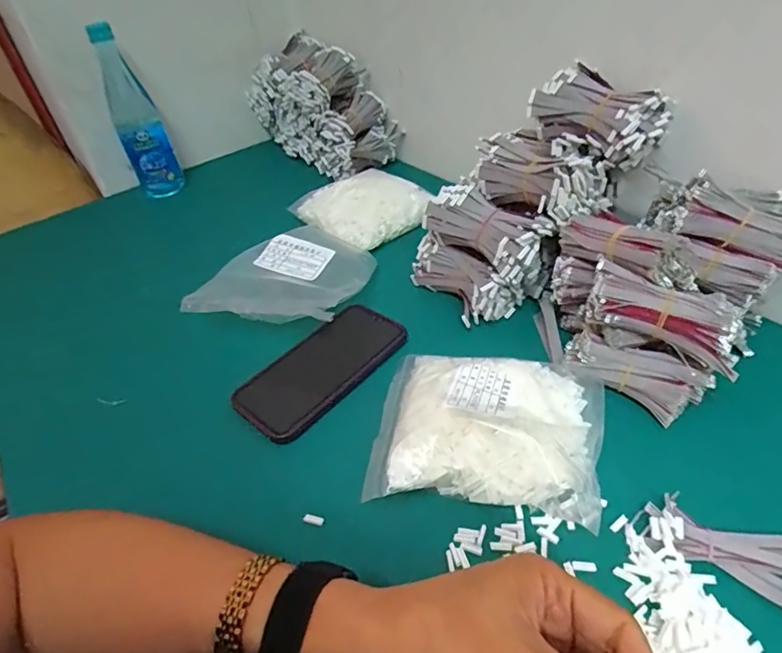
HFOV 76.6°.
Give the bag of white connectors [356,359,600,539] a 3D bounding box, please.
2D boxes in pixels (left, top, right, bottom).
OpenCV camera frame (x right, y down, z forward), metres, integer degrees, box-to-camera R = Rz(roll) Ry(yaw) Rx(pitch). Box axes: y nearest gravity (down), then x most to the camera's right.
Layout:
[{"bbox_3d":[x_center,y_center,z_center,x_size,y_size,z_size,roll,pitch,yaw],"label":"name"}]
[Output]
[{"bbox_3d":[0.072,0.065,0.365,0.164,0.041,0.140,3,43,11],"label":"bag of white connectors"}]

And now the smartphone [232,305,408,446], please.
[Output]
[{"bbox_3d":[-0.063,0.035,0.450,0.078,0.011,0.160,27,52,32],"label":"smartphone"}]

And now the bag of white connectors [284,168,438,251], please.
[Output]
[{"bbox_3d":[-0.036,-0.156,0.634,0.121,0.035,0.143,-35,49,-28],"label":"bag of white connectors"}]

